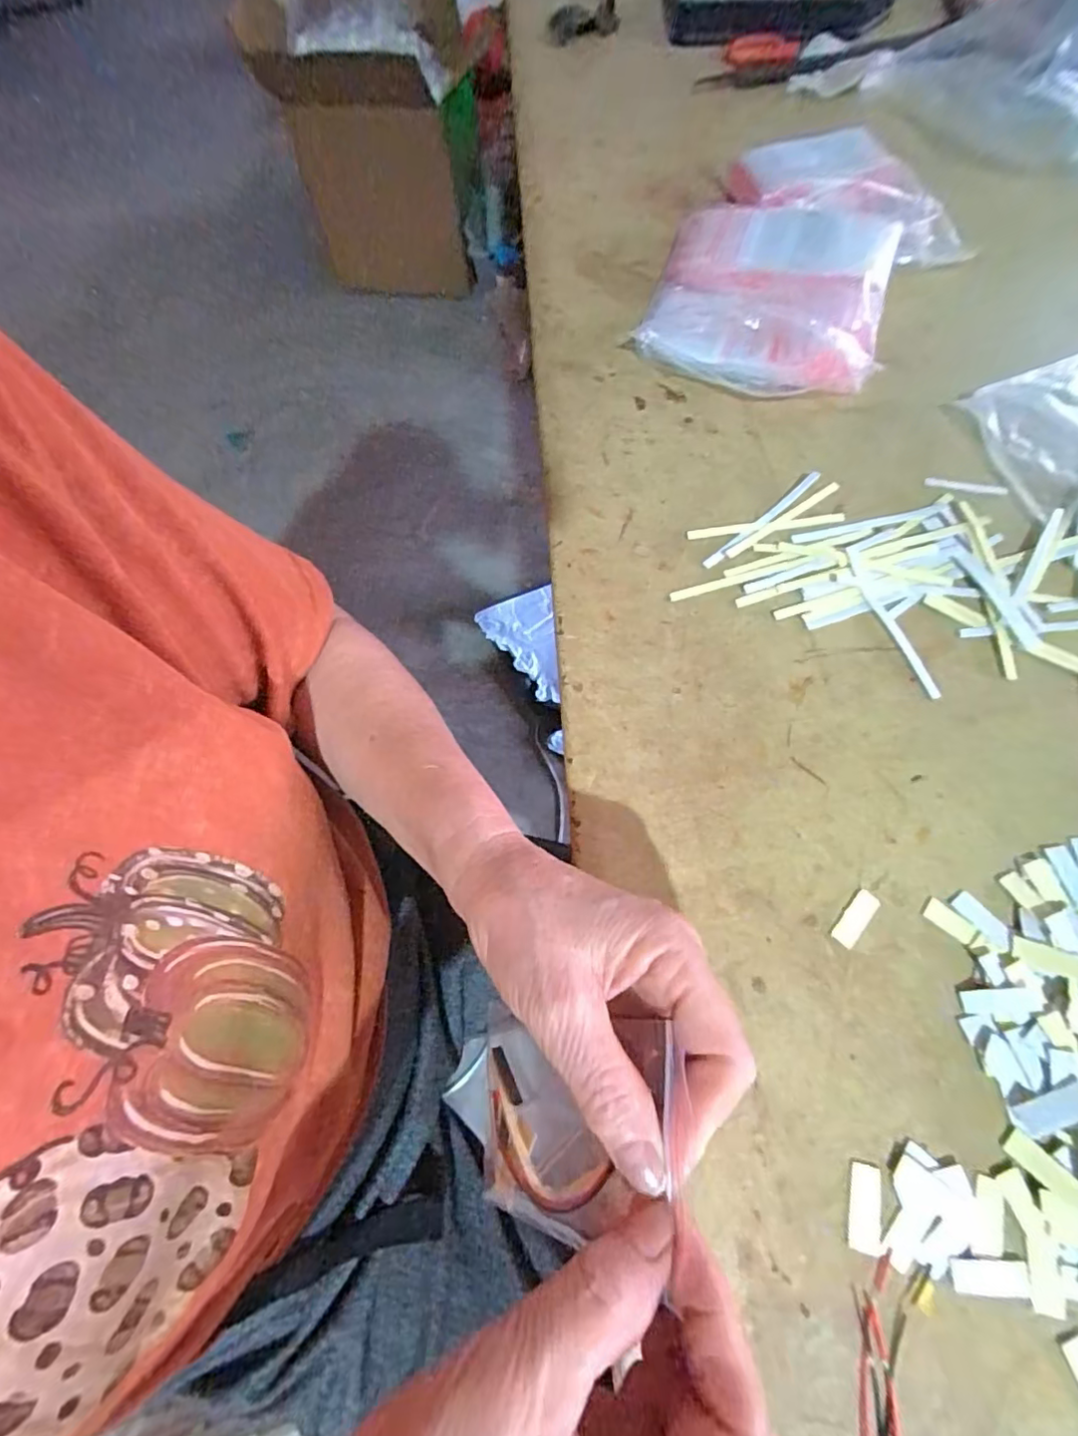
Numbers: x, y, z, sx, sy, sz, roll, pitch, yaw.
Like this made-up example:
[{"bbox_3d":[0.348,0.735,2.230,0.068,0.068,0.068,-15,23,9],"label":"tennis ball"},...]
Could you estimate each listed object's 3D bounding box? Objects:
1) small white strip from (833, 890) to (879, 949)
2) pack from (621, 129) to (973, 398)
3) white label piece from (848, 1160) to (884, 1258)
[{"bbox_3d":[0.149,0.094,0.263,0.011,0.004,0.028,39,74,17],"label":"small white strip"},{"bbox_3d":[0.204,-0.357,0.436,0.191,0.036,0.284,28,71,14],"label":"pack"},{"bbox_3d":[0.129,0.193,0.221,0.012,0.004,0.028,10,68,7],"label":"white label piece"}]

